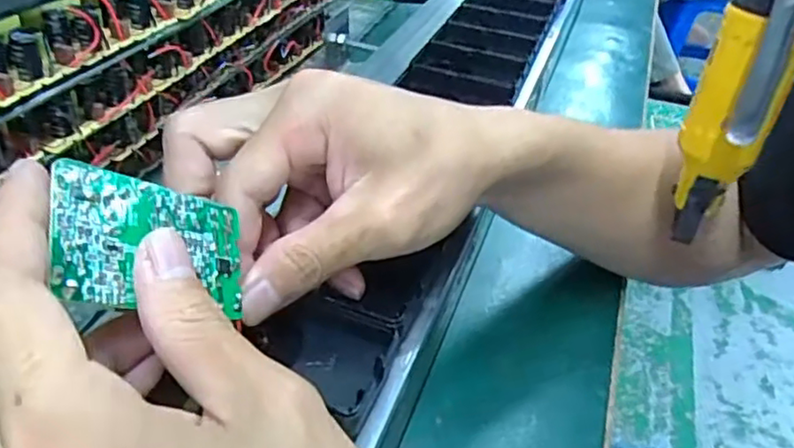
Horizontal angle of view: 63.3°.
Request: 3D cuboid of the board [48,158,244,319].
[{"bbox_3d":[-0.067,0.006,0.182,0.004,0.062,0.036,-17,71,29],"label":"board"}]

